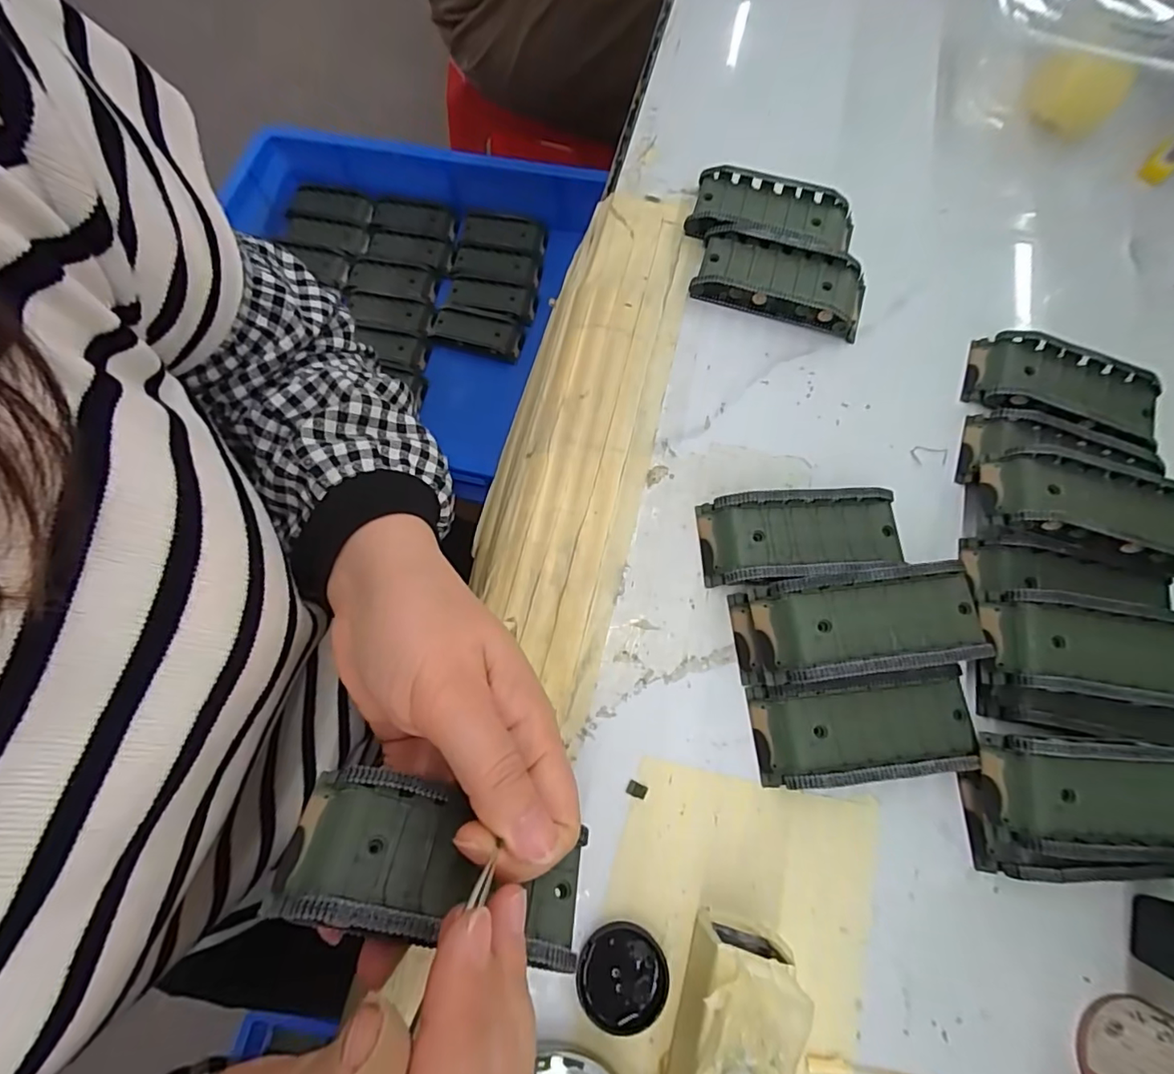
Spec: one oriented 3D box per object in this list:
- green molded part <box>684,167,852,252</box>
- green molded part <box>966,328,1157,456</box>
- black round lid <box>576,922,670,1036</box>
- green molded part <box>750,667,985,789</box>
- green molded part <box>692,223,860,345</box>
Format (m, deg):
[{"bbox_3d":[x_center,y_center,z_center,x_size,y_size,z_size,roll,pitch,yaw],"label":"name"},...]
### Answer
[{"bbox_3d":[0.112,-0.191,0.324,0.095,0.021,0.046,18,73,3],"label":"green molded part"},{"bbox_3d":[0.261,-0.080,0.297,0.093,0.017,0.049,23,74,5],"label":"green molded part"},{"bbox_3d":[0.014,0.176,0.216,0.035,0.006,0.035,1,73,-2],"label":"black round lid"},{"bbox_3d":[0.124,0.084,0.241,0.093,0.023,0.043,-5,73,-4],"label":"green molded part"},{"bbox_3d":[0.113,-0.149,0.312,0.096,0.020,0.046,17,73,3],"label":"green molded part"}]

